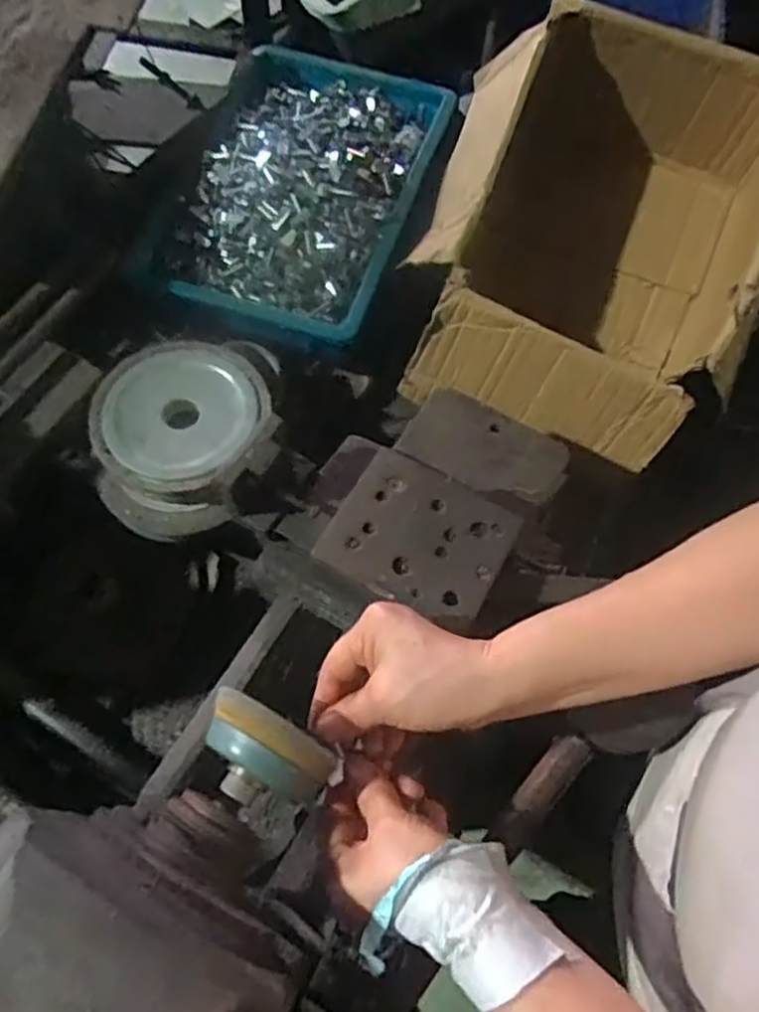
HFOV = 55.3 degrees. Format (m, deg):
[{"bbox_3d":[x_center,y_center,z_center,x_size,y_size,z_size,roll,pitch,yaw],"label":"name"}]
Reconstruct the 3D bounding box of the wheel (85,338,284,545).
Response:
[{"bbox_3d":[-0.177,-0.065,0.666,0.162,0.048,0.184,4,64,0],"label":"wheel"}]

